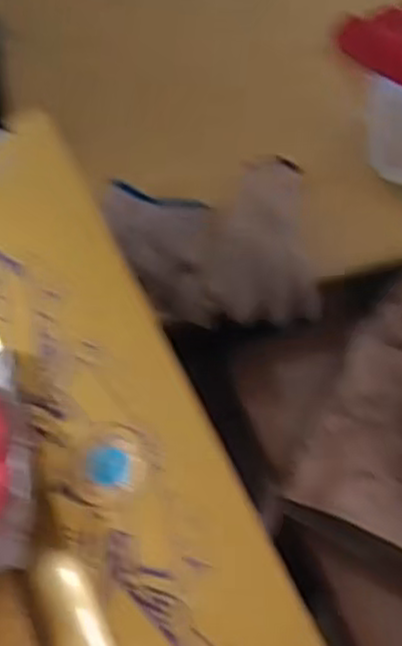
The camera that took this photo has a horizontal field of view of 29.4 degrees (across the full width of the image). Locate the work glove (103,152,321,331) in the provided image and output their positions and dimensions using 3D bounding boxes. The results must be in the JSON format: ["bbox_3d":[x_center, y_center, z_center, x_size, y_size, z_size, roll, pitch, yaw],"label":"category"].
[{"bbox_3d":[0.018,-0.076,0.736,0.192,0.049,0.157,-6,57,-9],"label":"work glove"}]

